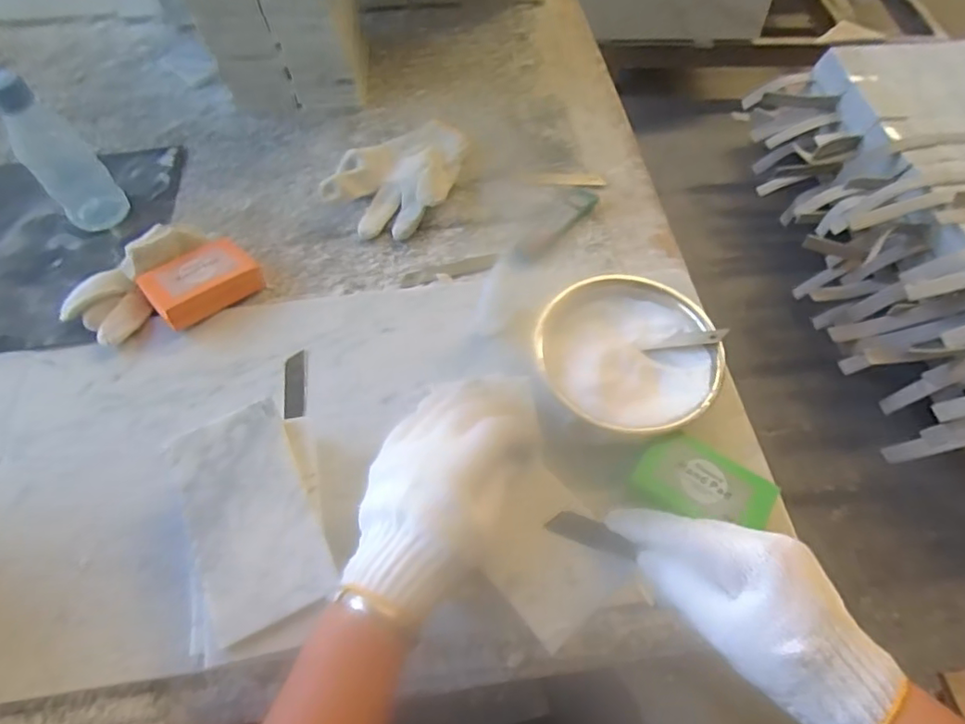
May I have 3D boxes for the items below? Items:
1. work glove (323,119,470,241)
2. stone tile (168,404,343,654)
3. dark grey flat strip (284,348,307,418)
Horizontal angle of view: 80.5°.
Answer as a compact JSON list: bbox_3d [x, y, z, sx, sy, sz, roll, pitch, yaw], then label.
[{"bbox_3d":[-0.088,-0.206,0.610,0.118,0.033,0.178,15,60,8],"label":"work glove"},{"bbox_3d":[-0.154,0.100,0.379,0.076,0.011,0.144,-23,62,-14],"label":"stone tile"},{"bbox_3d":[-0.160,0.019,0.486,0.017,0.004,0.061,1,63,-19],"label":"dark grey flat strip"}]

